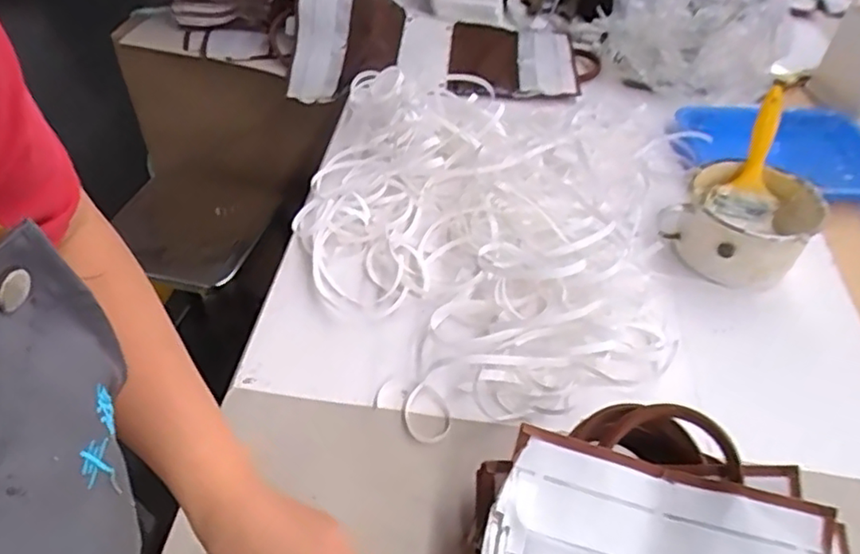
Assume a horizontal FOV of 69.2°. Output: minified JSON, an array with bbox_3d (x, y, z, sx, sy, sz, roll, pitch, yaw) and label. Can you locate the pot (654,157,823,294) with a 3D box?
[{"bbox_3d":[0.357,-0.059,0.717,0.139,0.095,0.143,1,44,-1],"label":"pot"}]

